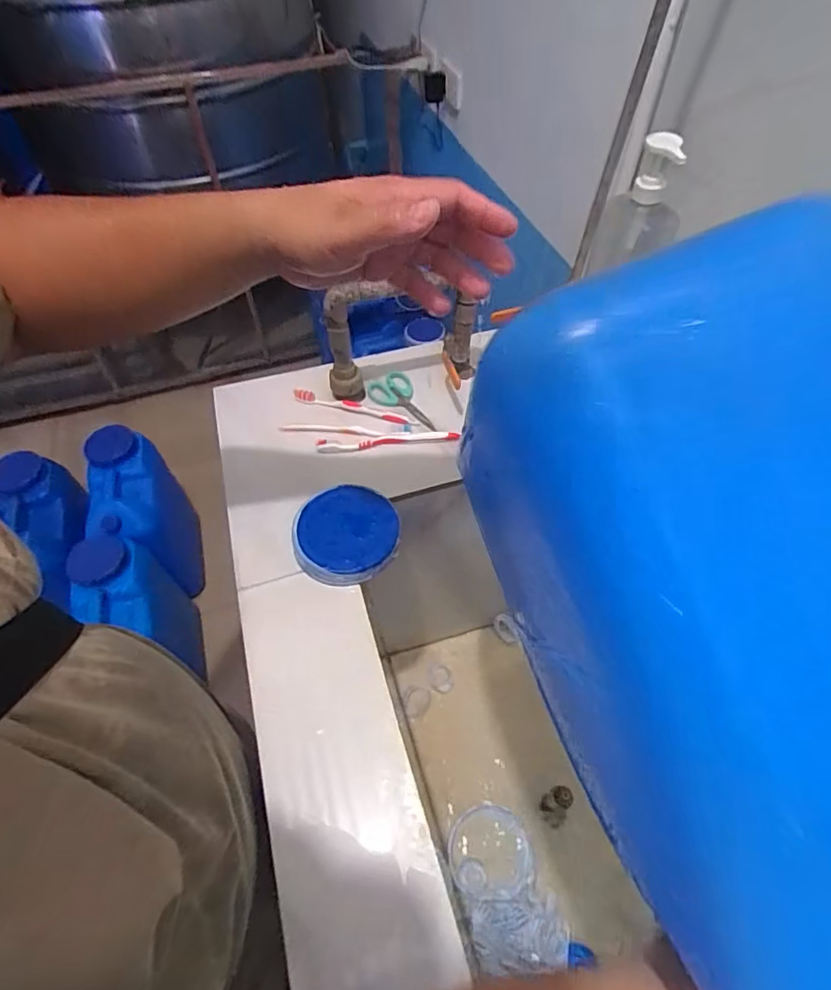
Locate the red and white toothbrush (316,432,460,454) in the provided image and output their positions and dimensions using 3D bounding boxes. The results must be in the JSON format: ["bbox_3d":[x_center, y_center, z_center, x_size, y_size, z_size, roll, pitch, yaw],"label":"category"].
[{"bbox_3d":[-0.036,-0.071,0.690,0.183,0.011,0.020,-4,54,-1],"label":"red and white toothbrush"}]

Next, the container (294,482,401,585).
[{"bbox_3d":[-0.078,0.044,0.600,0.114,0.025,0.115,-1,54,1],"label":"container"}]

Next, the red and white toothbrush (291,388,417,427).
[{"bbox_3d":[-0.082,-0.121,0.721,0.178,0.011,0.018,13,55,11],"label":"red and white toothbrush"}]

